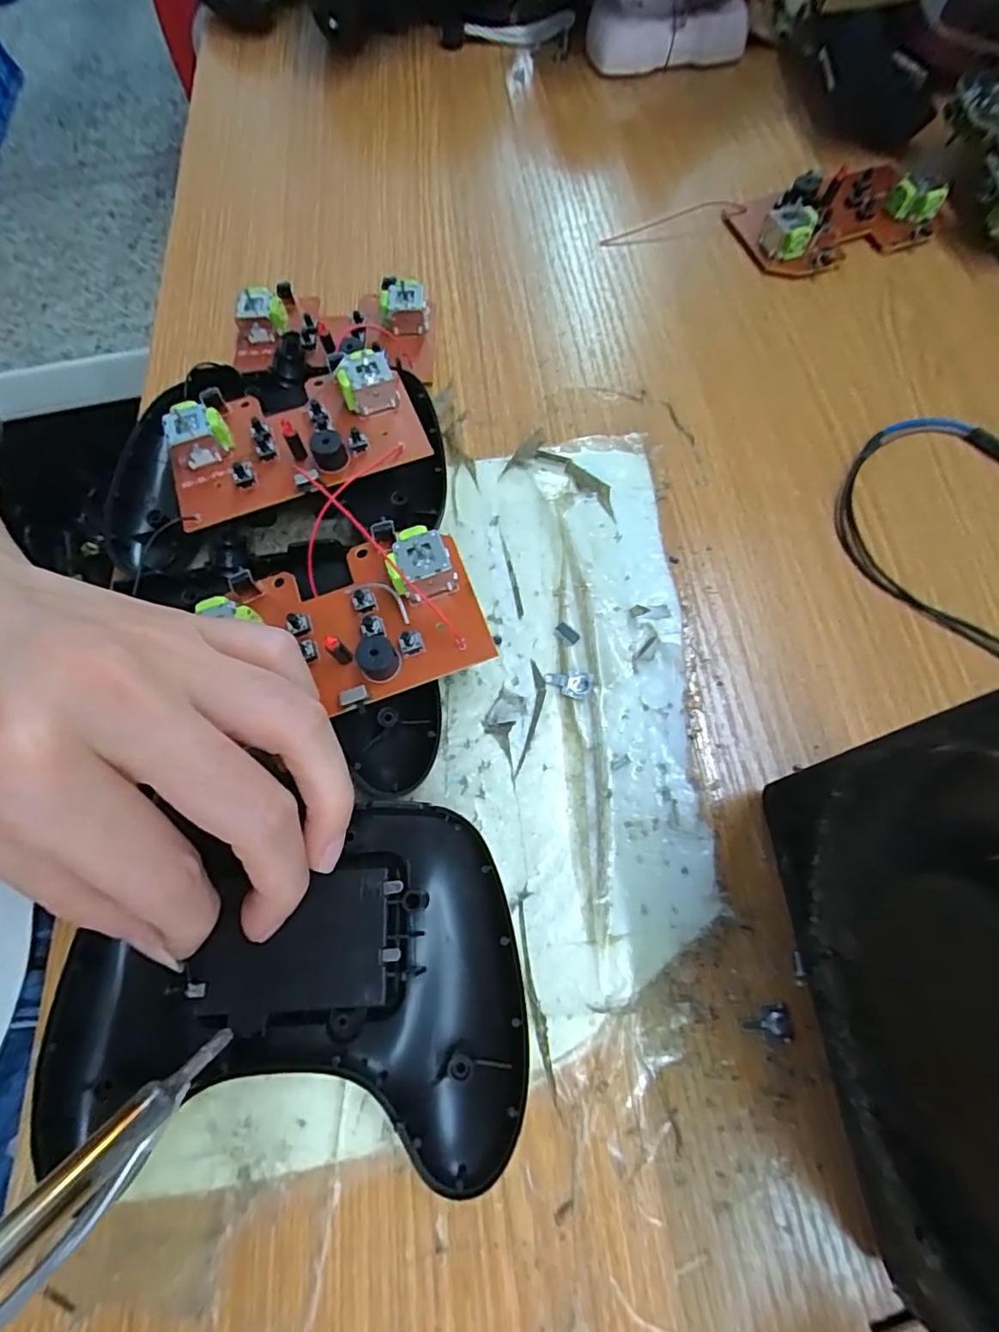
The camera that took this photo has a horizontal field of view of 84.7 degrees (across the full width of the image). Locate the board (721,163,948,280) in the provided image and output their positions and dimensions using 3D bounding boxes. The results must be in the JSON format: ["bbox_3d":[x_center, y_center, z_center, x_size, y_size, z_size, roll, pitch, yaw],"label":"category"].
[{"bbox_3d":[0.160,-0.214,0.259,0.084,0.018,0.053,-16,70,-4],"label":"board"}]

